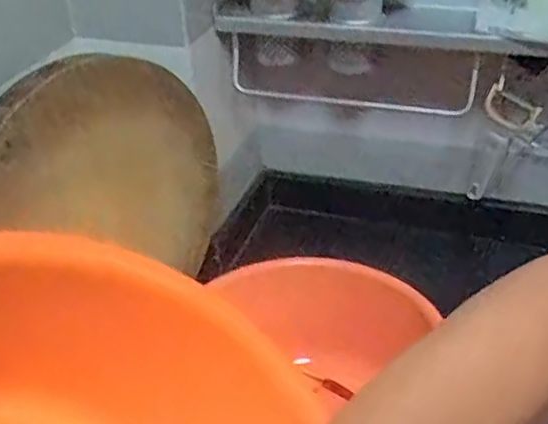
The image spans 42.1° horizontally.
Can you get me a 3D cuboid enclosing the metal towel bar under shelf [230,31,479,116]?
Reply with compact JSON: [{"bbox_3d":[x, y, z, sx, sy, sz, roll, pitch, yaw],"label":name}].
[{"bbox_3d":[0.097,-0.173,0.907,0.314,0.099,0.059,7,34,15],"label":"metal towel bar under shelf"}]

